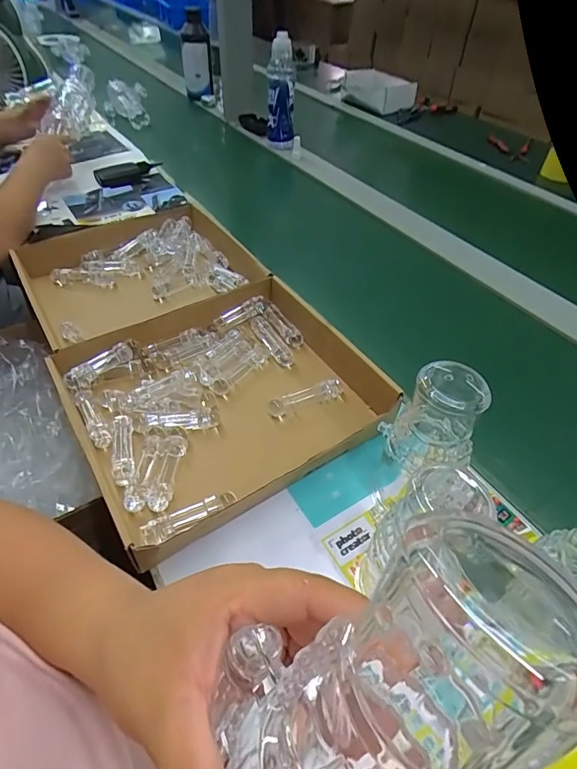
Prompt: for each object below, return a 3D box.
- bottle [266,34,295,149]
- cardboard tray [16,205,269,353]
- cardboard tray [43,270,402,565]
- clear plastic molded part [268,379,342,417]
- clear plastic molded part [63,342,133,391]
[{"bbox_3d":[-0.019,-0.698,1.068,0.068,0.229,0.068,3,48,1],"label":"bottle"},{"bbox_3d":[-0.223,-0.152,0.683,0.321,0.094,0.285,-24,53,-22],"label":"cardboard tray"},{"bbox_3d":[-0.072,0.014,0.525,0.332,0.070,0.267,-26,54,-23],"label":"cardboard tray"},{"bbox_3d":[0.020,0.016,0.524,0.091,0.023,0.018,-16,51,-16],"label":"clear plastic molded part"},{"bbox_3d":[-0.225,-0.022,0.521,0.084,0.025,0.014,-35,58,-29],"label":"clear plastic molded part"}]

